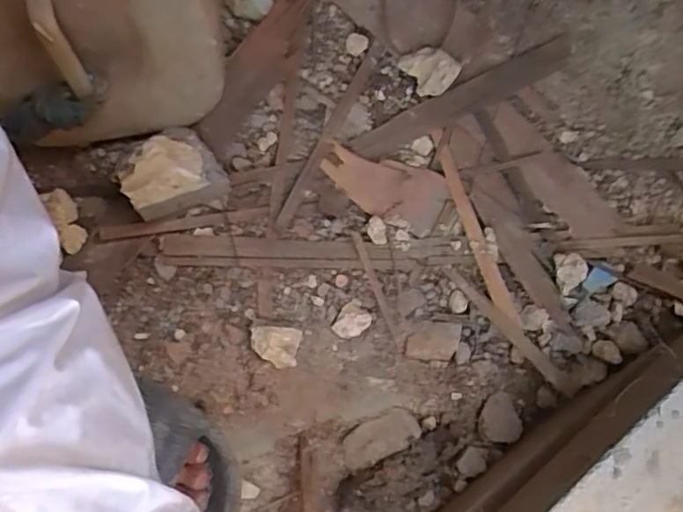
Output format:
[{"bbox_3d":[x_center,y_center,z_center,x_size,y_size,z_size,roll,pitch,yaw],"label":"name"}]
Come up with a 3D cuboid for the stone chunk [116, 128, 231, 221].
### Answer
[{"bbox_3d":[-0.163,-0.076,0.577,0.089,0.066,0.077,-37,80,-14],"label":"stone chunk"}]

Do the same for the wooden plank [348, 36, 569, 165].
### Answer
[{"bbox_3d":[0.126,-0.161,0.631,0.248,0.006,0.033,-26,81,-1],"label":"wooden plank"}]

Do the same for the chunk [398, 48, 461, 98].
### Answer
[{"bbox_3d":[0.090,-0.195,0.632,0.059,0.041,0.039,43,74,8],"label":"chunk"}]

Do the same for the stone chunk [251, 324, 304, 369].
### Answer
[{"bbox_3d":[-0.064,0.085,0.574,0.046,0.021,0.037,8,72,-3],"label":"stone chunk"}]

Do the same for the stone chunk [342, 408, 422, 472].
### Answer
[{"bbox_3d":[0.036,0.169,0.560,0.073,0.013,0.040,-23,48,-13],"label":"stone chunk"}]

